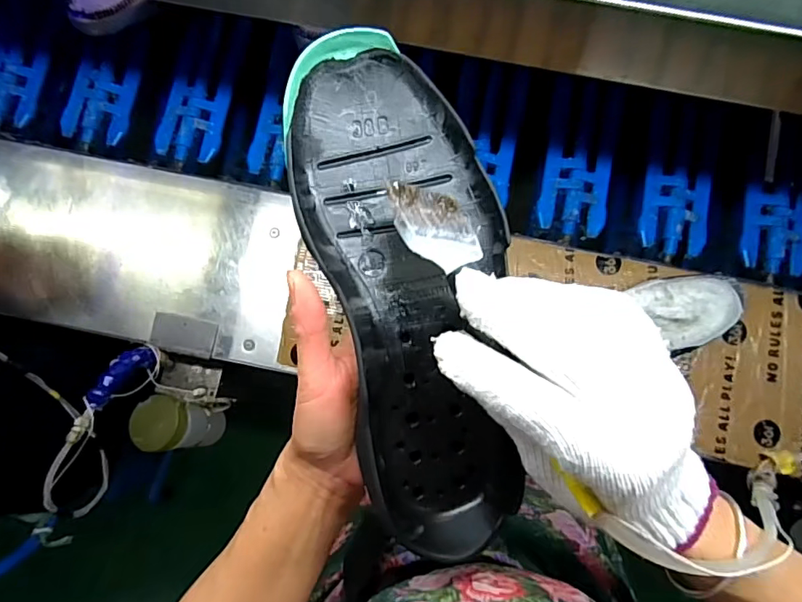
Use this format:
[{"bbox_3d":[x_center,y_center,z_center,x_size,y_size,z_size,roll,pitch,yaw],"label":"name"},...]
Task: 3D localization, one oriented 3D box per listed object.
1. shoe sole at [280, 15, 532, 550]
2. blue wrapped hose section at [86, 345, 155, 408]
[{"bbox_3d":[0.009,-0.002,0.267,0.097,0.027,0.260,-11,92,-1],"label":"shoe sole"},{"bbox_3d":[-0.331,0.085,0.610,0.021,0.112,0.029,14,115,2],"label":"blue wrapped hose section"}]

